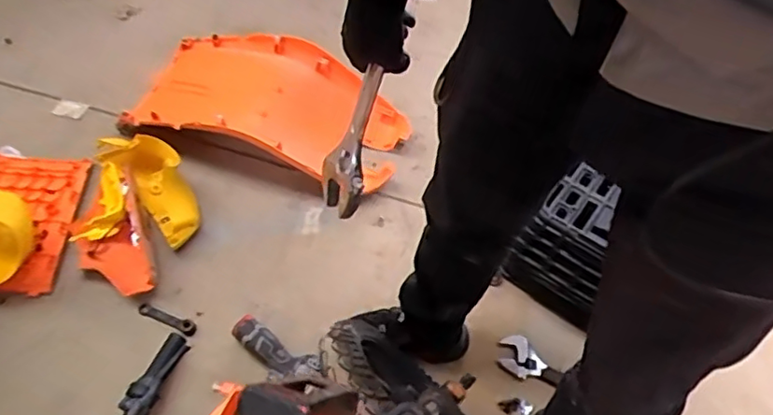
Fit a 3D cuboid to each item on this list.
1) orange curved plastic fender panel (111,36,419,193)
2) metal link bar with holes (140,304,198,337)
[{"bbox_3d":[-0.263,-0.228,1.395,0.618,0.152,0.308,16,57,6],"label":"orange curved plastic fender panel"},{"bbox_3d":[-0.429,0.215,1.185,0.124,0.012,0.027,23,58,10],"label":"metal link bar with holes"}]

